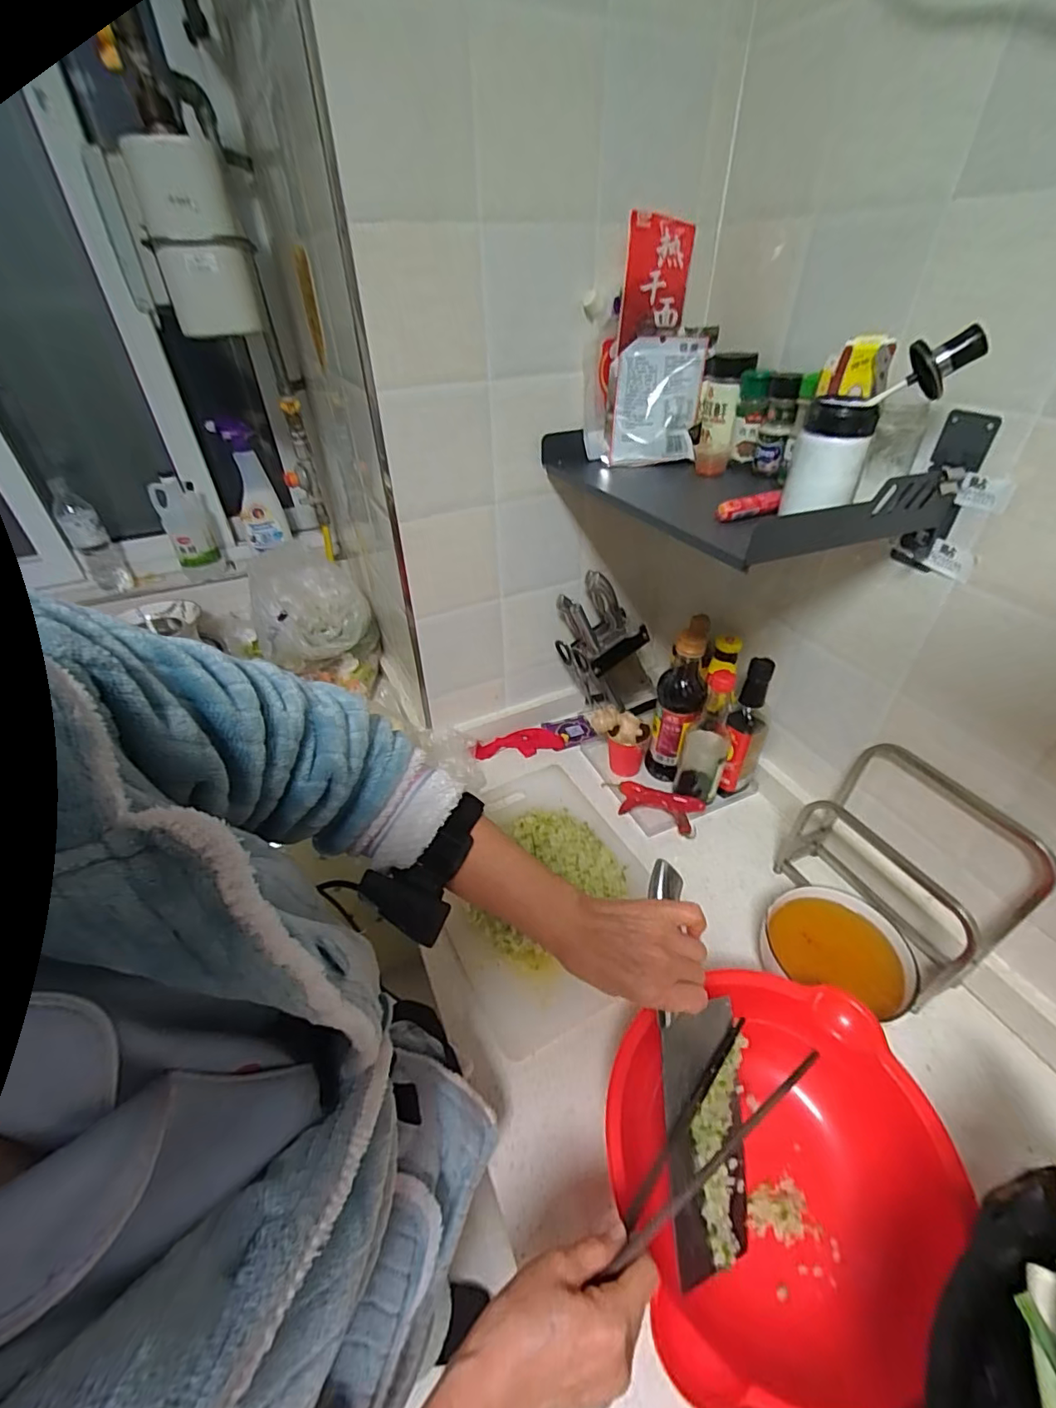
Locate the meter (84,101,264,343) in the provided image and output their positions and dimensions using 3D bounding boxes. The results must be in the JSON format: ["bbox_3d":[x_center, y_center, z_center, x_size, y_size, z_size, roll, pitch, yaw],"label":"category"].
[{"bbox_3d":[-0.507,-0.685,0.793,0.179,0.234,0.174,-17,41,-18],"label":"meter"}]

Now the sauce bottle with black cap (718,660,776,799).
[{"bbox_3d":[0.327,0.049,0.820,0.050,0.251,0.065,19,43,24],"label":"sauce bottle with black cap"}]

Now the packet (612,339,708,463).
[{"bbox_3d":[0.170,-0.398,0.715,0.111,0.148,0.018,5,12,7],"label":"packet"}]

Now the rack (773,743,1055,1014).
[{"bbox_3d":[0.443,0.197,0.658,0.113,0.218,0.229,-17,41,-18],"label":"rack"}]

